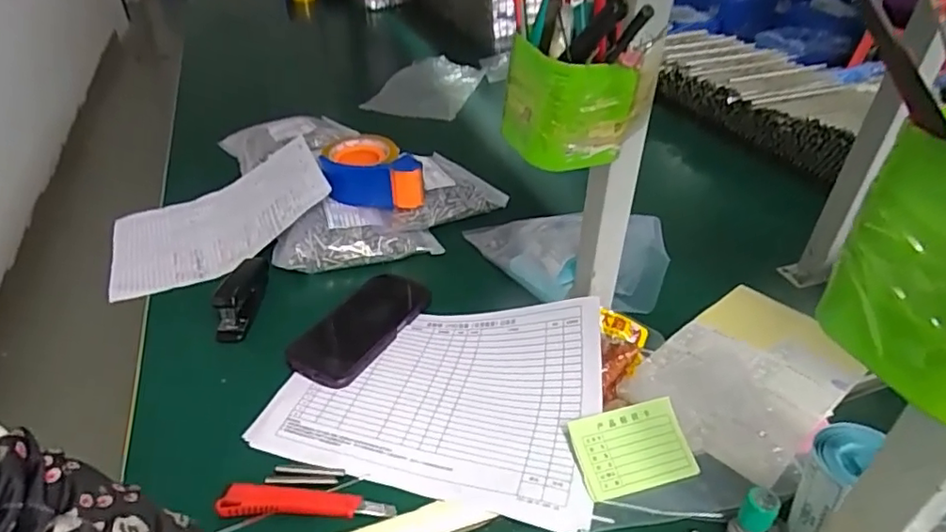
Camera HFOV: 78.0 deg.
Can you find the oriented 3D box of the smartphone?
[{"bbox_3d":[-0.121,0.061,0.637,0.086,0.018,0.174,19,41,24],"label":"smartphone"}]

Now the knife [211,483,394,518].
[{"bbox_3d":[-0.133,0.188,0.468,0.135,0.018,0.025,-1,37,0],"label":"knife"}]

